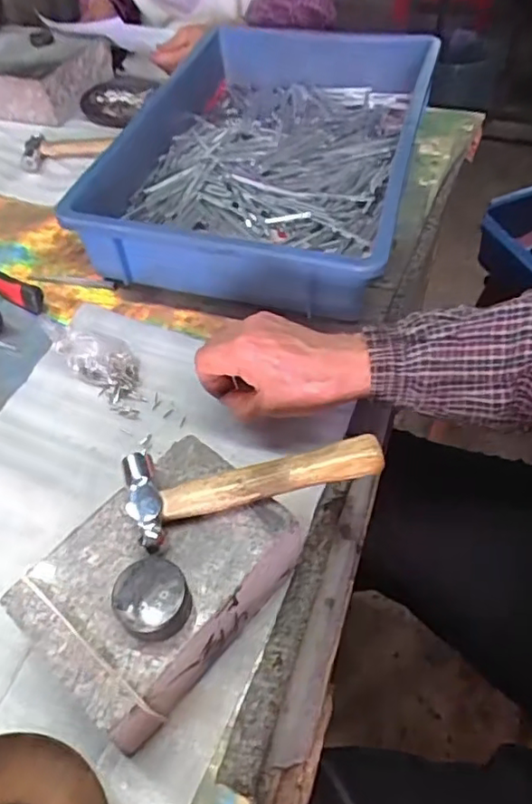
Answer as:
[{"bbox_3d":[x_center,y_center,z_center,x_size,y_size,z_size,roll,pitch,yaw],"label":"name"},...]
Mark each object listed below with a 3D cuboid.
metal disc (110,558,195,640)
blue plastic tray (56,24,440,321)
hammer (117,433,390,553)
[{"bbox_3d":[-0.060,0.105,0.319,0.035,0.027,0.036,31,57,24],"label":"metal disc"},{"bbox_3d":[0.013,-0.274,0.651,0.277,0.097,0.454,12,51,11],"label":"blue plastic tray"},{"bbox_3d":[-0.008,0.039,0.366,0.149,0.017,0.059,-16,52,-10],"label":"hammer"}]

